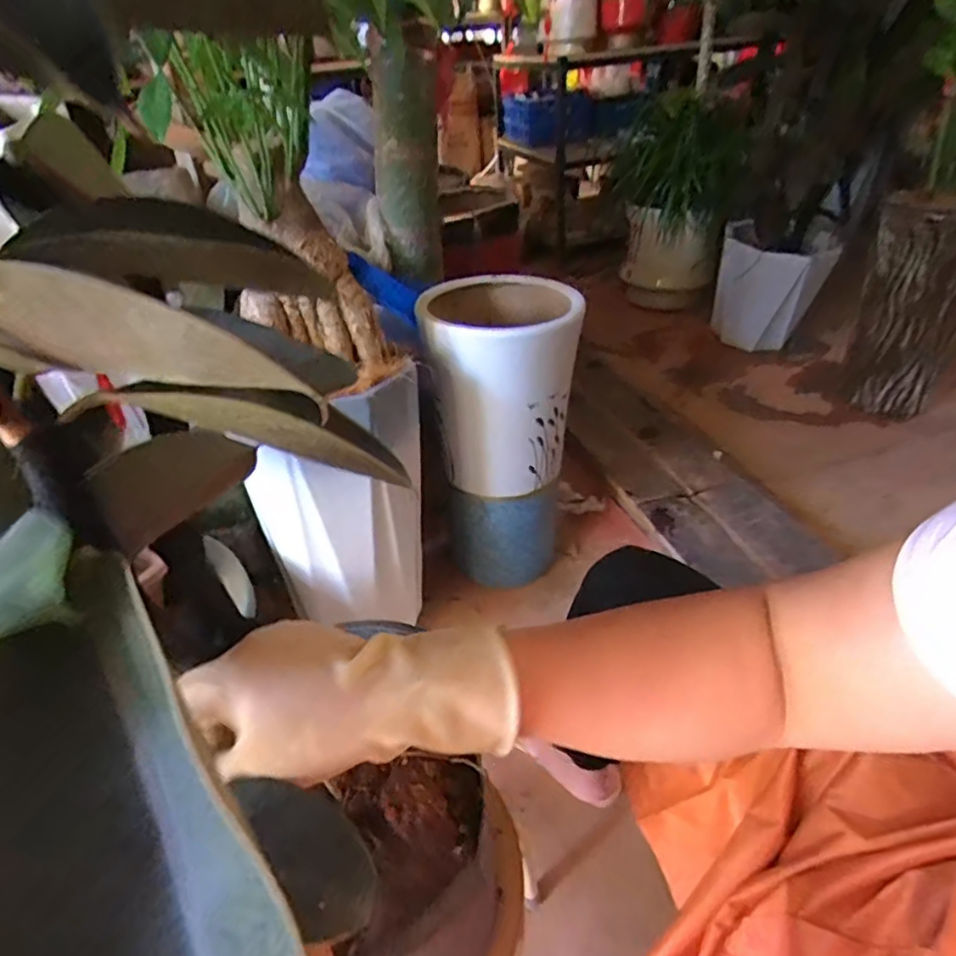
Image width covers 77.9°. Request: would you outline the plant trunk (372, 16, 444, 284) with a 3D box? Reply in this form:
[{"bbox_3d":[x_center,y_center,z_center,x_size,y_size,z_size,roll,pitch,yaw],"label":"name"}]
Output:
[{"bbox_3d":[-0.129,-0.571,1.090,0.125,0.390,0.114,-5,36,-4],"label":"plant trunk"}]

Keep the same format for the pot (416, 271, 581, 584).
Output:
[{"bbox_3d":[0.043,-0.071,1.116,0.240,0.543,0.238,-1,36,1],"label":"pot"}]

